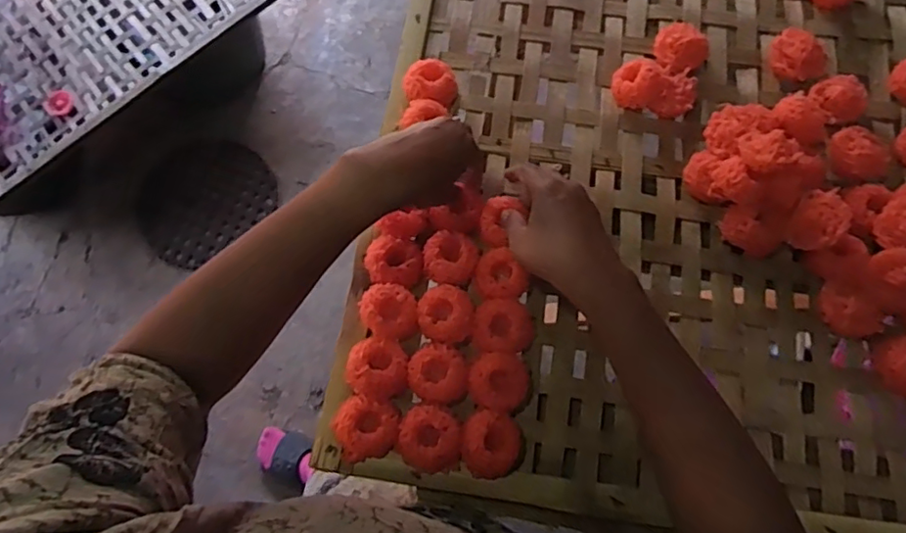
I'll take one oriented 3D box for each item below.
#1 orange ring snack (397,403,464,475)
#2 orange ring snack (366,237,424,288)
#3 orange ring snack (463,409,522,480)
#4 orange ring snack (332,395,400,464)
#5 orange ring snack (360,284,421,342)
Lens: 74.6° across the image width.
[{"bbox_3d":[-0.017,0.140,0.481,0.051,0.022,0.051,0,68,1],"label":"orange ring snack"},{"bbox_3d":[-0.054,-0.004,0.533,0.052,0.014,0.042,8,68,4],"label":"orange ring snack"},{"bbox_3d":[0.031,0.143,0.478,0.045,0.021,0.050,7,68,4],"label":"orange ring snack"},{"bbox_3d":[-0.070,0.131,0.489,0.052,0.021,0.049,0,68,1],"label":"orange ring snack"},{"bbox_3d":[-0.055,0.039,0.516,0.045,0.019,0.051,-33,71,-12],"label":"orange ring snack"}]

